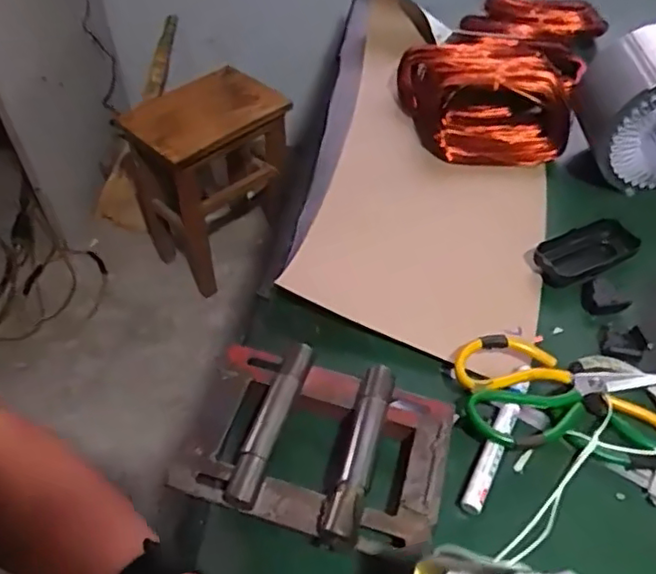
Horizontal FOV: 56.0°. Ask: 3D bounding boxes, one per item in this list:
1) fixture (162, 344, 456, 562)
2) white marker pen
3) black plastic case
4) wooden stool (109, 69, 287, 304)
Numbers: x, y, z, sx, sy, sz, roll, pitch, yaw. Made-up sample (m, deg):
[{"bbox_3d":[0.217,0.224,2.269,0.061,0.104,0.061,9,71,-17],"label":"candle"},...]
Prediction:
[{"bbox_3d":[-0.007,0.121,0.478,0.195,0.044,0.137,15,51,11],"label":"fixture"},{"bbox_3d":[0.135,0.126,0.497,0.016,0.017,0.124,24,53,17],"label":"white marker pen"},{"bbox_3d":[0.270,-0.033,0.649,0.114,0.031,0.051,-20,53,-18],"label":"black plastic case"},{"bbox_3d":[-0.274,-0.250,1.503,0.323,0.436,0.249,-34,57,-26],"label":"wooden stool"}]

